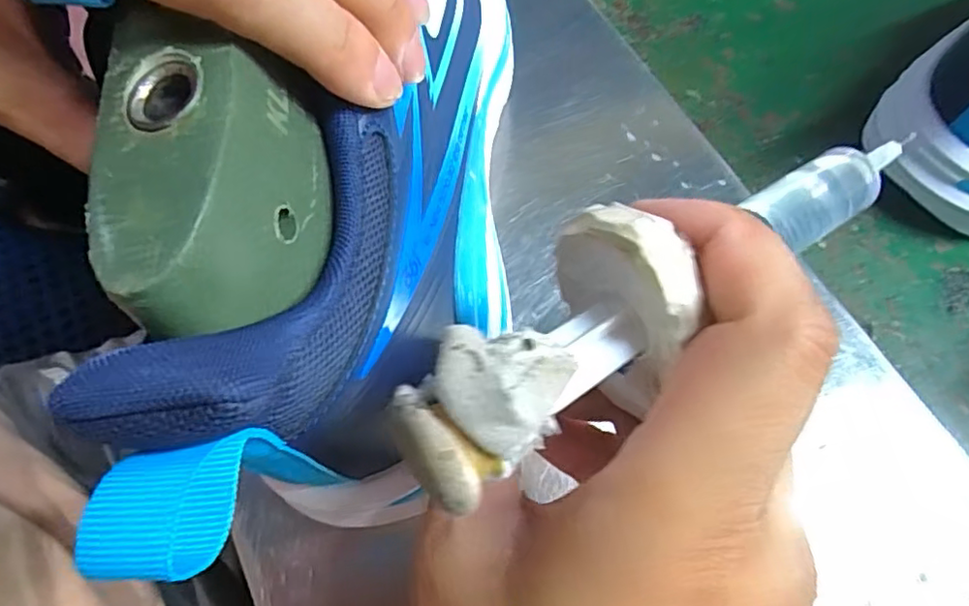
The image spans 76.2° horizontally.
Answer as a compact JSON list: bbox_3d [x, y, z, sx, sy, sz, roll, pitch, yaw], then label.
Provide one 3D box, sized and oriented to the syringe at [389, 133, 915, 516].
[{"bbox_3d":[0.038,-0.008,0.126,0.129,0.029,0.032,-30,67,-24],"label":"syringe"}]

